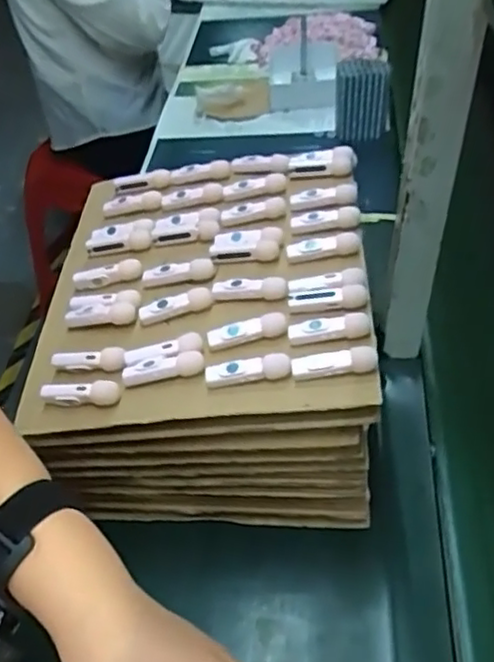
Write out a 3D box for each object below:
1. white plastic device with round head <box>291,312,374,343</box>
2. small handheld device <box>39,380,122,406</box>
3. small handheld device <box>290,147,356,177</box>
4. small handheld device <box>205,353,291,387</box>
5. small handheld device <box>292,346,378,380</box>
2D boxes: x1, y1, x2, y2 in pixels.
[{"bbox_3d":[0.067,-0.003,0.530,0.063,0.018,0.016,2,47,5],"label":"white plastic device with round head"},{"bbox_3d":[-0.136,0.050,0.533,0.067,0.020,0.016,3,47,6],"label":"small handheld device"},{"bbox_3d":[0.080,-0.177,0.687,0.069,0.019,0.029,0,47,4],"label":"small handheld device"},{"bbox_3d":[0.000,0.031,0.516,0.066,0.020,0.015,-1,47,2],"label":"small handheld device"},{"bbox_3d":[0.067,0.025,0.504,0.063,0.020,0.014,-3,46,1],"label":"small handheld device"}]

